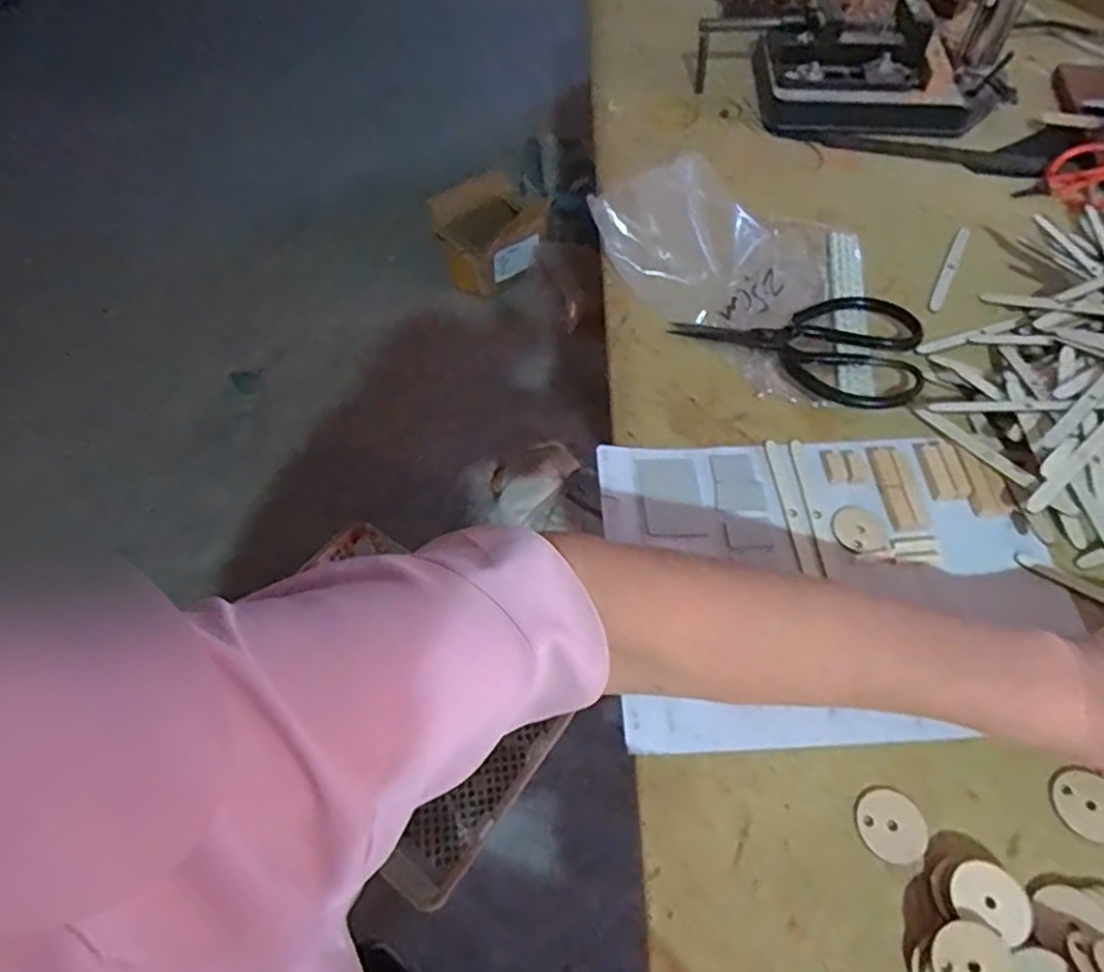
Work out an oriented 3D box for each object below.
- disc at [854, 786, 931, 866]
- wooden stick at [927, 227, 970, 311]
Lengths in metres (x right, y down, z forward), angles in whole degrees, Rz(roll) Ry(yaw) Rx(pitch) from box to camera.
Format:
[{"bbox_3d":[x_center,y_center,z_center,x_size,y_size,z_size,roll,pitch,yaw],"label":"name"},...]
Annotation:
[{"bbox_3d":[0.172,0.172,0.345,0.033,0.004,0.034,-1,55,2],"label":"disc"},{"bbox_3d":[0.340,-0.186,0.582,0.012,0.004,0.109,30,65,6],"label":"wooden stick"}]

